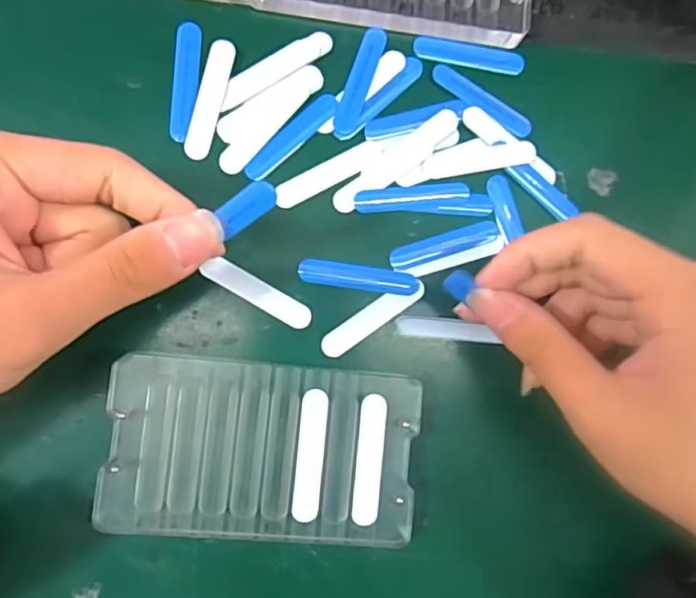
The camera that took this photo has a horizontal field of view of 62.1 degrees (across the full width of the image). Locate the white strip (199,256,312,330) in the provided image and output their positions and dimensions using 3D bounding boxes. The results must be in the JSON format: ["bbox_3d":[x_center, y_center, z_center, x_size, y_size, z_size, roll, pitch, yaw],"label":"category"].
[{"bbox_3d":[-0.037,-0.002,0.239,0.046,0.004,0.010,31,82,-4],"label":"white strip"}]

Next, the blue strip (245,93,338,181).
[{"bbox_3d":[-0.024,-0.070,0.245,0.049,0.004,0.011,-43,92,-8],"label":"blue strip"}]

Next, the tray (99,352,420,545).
[{"bbox_3d":[-0.033,0.060,0.232,0.120,0.012,0.067,6,85,-7],"label":"tray"}]

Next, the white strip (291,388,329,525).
[{"bbox_3d":[-0.015,0.062,0.226,0.011,0.004,0.050,6,85,-7],"label":"white strip"}]

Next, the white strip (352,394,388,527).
[{"bbox_3d":[0.009,0.064,0.230,0.011,0.004,0.050,6,85,-7],"label":"white strip"}]

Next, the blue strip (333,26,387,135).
[{"bbox_3d":[0.006,-0.096,0.251,0.011,0.004,0.049,19,83,-6],"label":"blue strip"}]

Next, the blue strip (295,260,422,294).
[{"bbox_3d":[0.005,-0.009,0.246,0.050,0.004,0.010,8,85,-7],"label":"blue strip"}]

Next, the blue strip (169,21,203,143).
[{"bbox_3d":[-0.068,-0.092,0.243,0.010,0.004,0.050,5,85,-7],"label":"blue strip"}]

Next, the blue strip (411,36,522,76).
[{"bbox_3d":[0.055,-0.110,0.259,0.050,0.004,0.012,5,85,-7],"label":"blue strip"}]

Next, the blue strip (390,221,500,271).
[{"bbox_3d":[0.040,-0.023,0.250,0.045,0.004,0.010,-18,88,-8],"label":"blue strip"}]

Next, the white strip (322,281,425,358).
[{"bbox_3d":[0.011,0.008,0.244,0.050,0.004,0.010,-35,91,-9],"label":"white strip"}]

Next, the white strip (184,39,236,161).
[{"bbox_3d":[-0.058,-0.084,0.242,0.011,0.004,0.050,14,84,-6],"label":"white strip"}]

